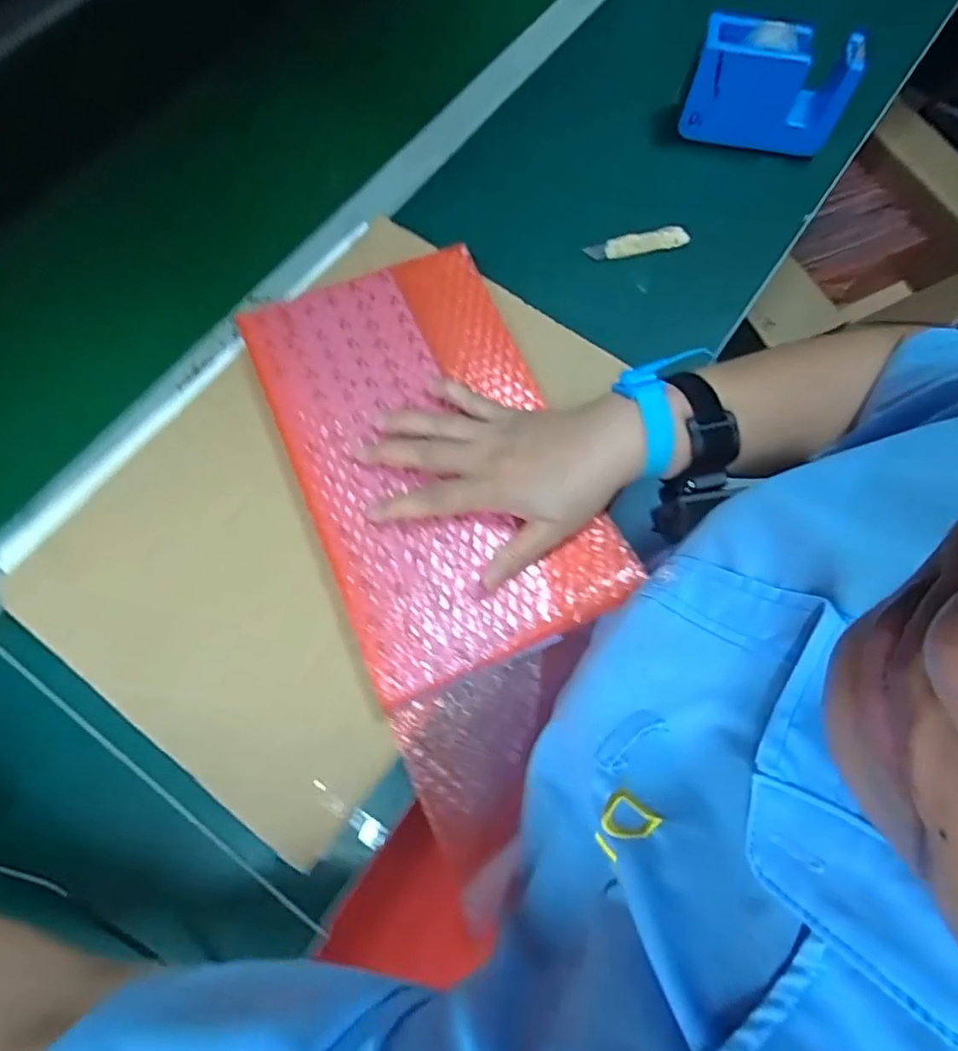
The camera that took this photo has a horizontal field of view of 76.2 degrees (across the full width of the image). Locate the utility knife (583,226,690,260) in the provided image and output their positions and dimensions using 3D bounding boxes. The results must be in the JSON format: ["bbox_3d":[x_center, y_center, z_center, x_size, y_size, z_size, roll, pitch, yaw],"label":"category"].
[{"bbox_3d":[0.135,-0.240,0.519,0.086,0.009,0.017,-13,71,-6],"label":"utility knife"}]

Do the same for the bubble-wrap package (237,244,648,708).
[{"bbox_3d":[-0.035,-0.057,0.430,0.183,0.013,0.305,-22,72,-9],"label":"bubble-wrap package"}]

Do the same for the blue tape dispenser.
[{"bbox_3d":[0.248,-0.376,0.533,0.130,0.093,0.047,10,70,3],"label":"blue tape dispenser"}]

